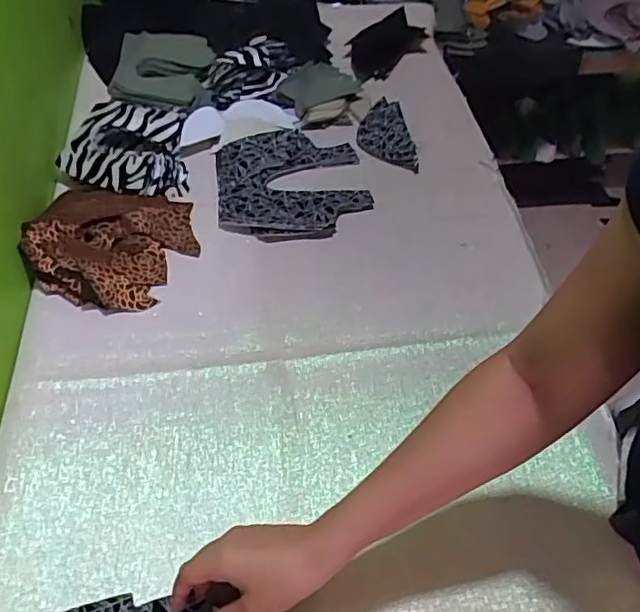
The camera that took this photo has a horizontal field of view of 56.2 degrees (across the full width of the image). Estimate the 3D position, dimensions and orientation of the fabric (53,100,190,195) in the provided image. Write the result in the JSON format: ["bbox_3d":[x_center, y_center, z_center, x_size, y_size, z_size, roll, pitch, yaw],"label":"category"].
[{"bbox_3d":[-0.263,-0.215,0.810,0.162,0.046,0.162,-6,50,-6],"label":"fabric"}]

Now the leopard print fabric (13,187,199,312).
[{"bbox_3d":[-0.248,-0.076,0.719,0.183,0.052,0.179,1,49,-1],"label":"leopard print fabric"}]

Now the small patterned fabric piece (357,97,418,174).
[{"bbox_3d":[0.092,-0.249,0.871,0.075,0.009,0.152,-8,55,-2],"label":"small patterned fabric piece"}]

